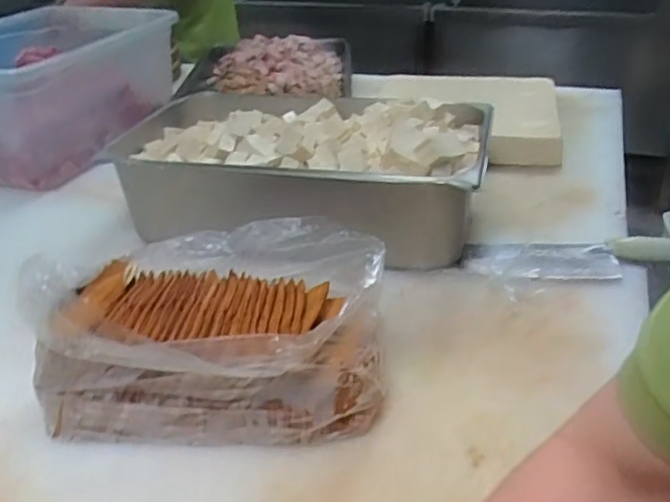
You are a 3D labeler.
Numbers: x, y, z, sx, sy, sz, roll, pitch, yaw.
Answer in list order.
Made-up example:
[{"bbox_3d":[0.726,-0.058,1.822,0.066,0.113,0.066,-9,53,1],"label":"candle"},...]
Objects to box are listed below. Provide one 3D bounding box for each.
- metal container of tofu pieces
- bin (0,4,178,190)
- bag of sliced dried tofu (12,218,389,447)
[{"bbox_3d":[-0.045,-0.116,0.949,0.494,0.156,0.302,5,31,12],"label":"metal container of tofu pieces"},{"bbox_3d":[-0.545,-0.310,1.263,0.318,0.217,0.467,8,33,18],"label":"bin"},{"bbox_3d":[-0.109,0.080,0.649,0.310,0.152,0.187,3,32,11],"label":"bag of sliced dried tofu"}]

